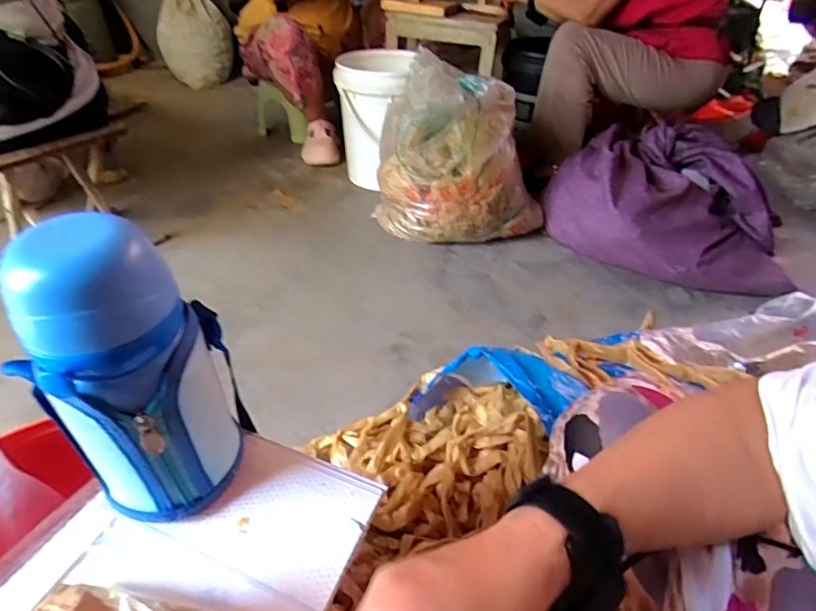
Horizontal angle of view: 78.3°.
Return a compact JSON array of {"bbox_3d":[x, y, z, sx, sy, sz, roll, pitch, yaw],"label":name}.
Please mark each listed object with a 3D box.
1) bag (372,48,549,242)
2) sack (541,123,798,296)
[{"bbox_3d":[0.135,-0.375,1.294,0.417,0.399,0.255,-5,39,-8],"label":"bag"},{"bbox_3d":[0.663,-0.253,1.278,0.589,0.267,0.358,16,41,18],"label":"sack"}]

